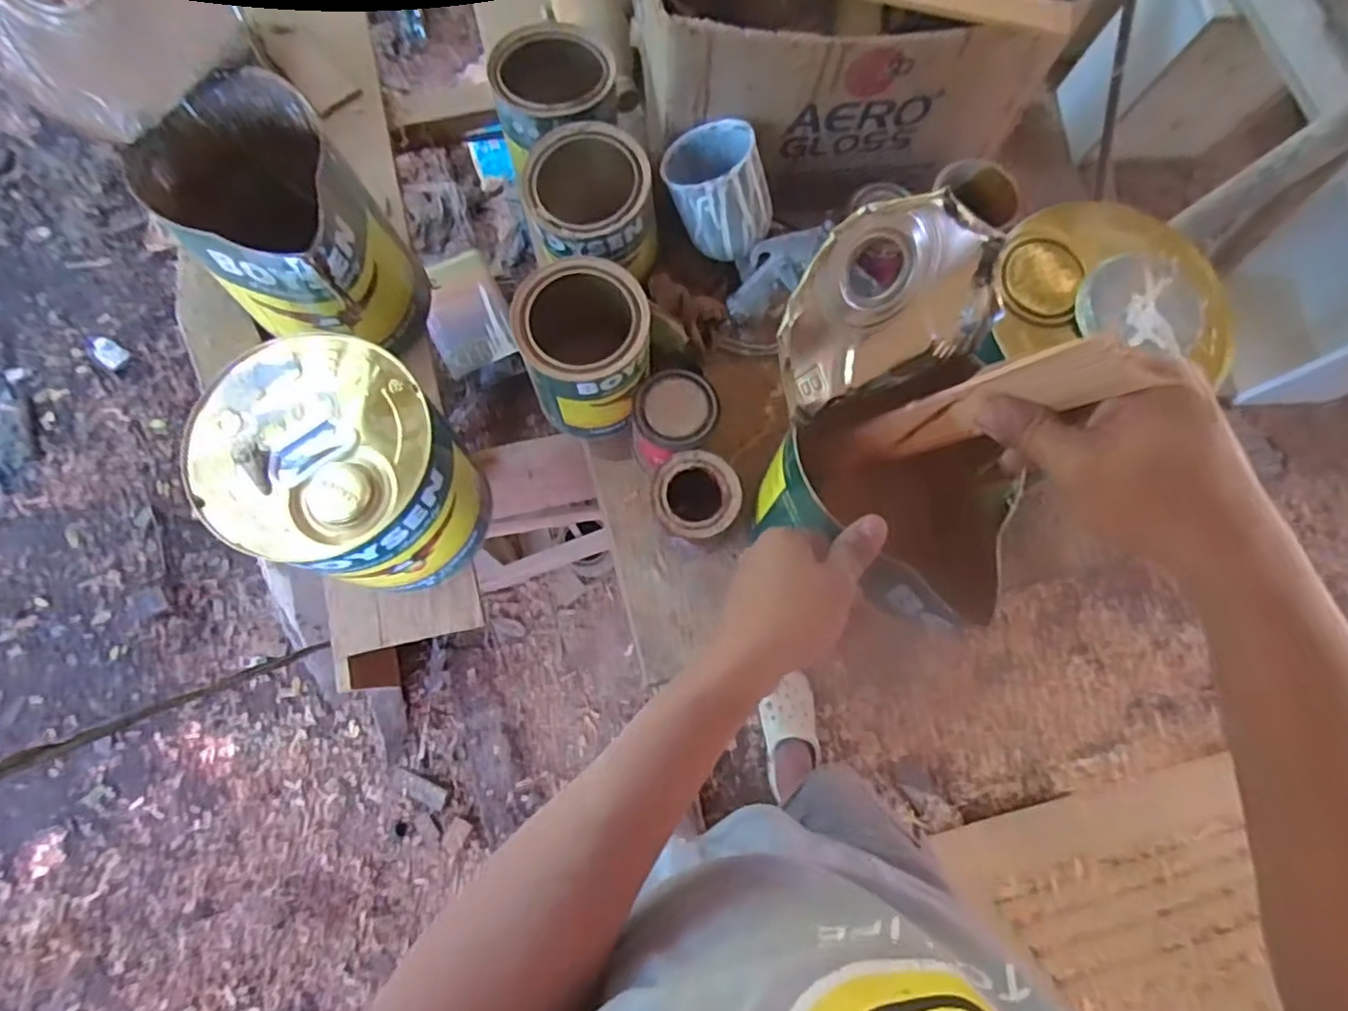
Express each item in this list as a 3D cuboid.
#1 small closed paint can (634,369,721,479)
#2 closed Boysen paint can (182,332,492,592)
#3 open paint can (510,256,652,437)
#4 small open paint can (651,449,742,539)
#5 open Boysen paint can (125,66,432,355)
[{"bbox_3d":[-0.001,-0.073,0.599,0.074,0.083,0.071,1,77,-4],"label":"small closed paint can"},{"bbox_3d":[-0.255,-0.025,0.549,0.157,0.186,0.153,1,77,-4],"label":"closed Boysen paint can"},{"bbox_3d":[-0.072,-0.131,0.571,0.102,0.125,0.107,1,77,-4],"label":"open paint can"},{"bbox_3d":[0.016,-0.002,0.582,0.071,0.074,0.074,-10,78,-6],"label":"small open paint can"},{"bbox_3d":[-0.332,-0.237,0.597,0.148,0.193,0.182,-37,82,-11],"label":"open Boysen paint can"}]

